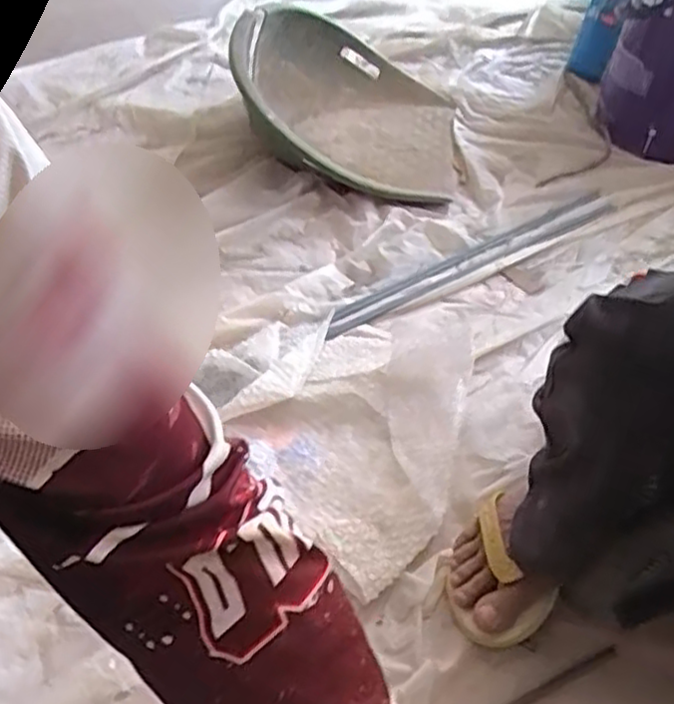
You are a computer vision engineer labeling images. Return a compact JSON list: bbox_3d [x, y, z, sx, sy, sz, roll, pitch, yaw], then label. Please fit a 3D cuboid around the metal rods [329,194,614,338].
[{"bbox_3d":[0.212,-0.144,1.031,0.563,0.018,0.052,-25,52,-28],"label":"metal rods"}]

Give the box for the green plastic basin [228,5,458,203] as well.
[{"bbox_3d":[0.030,-0.446,1.198,0.360,0.180,0.445,7,44,1],"label":"green plastic basin"}]

